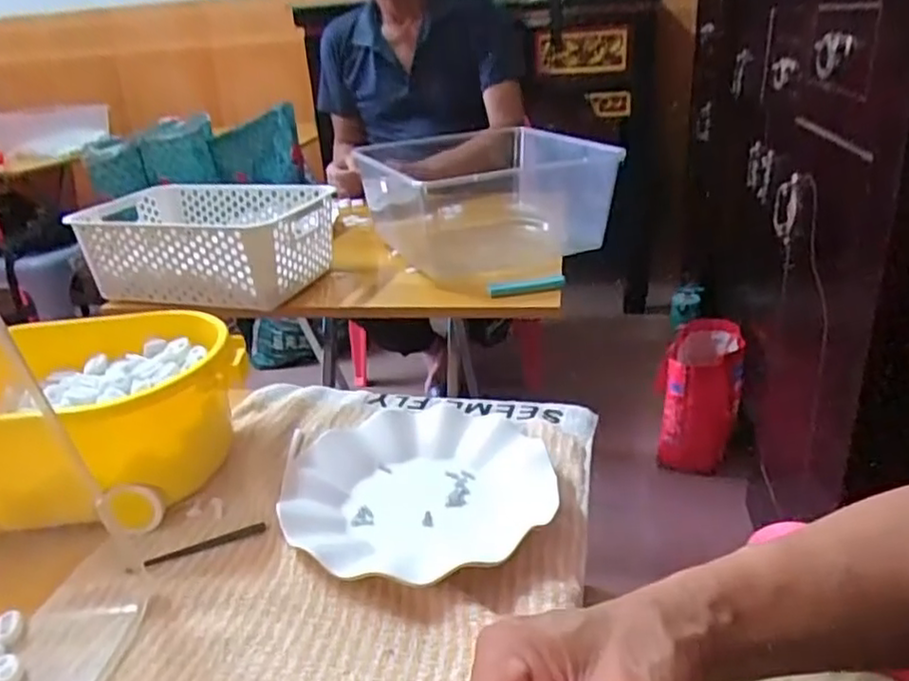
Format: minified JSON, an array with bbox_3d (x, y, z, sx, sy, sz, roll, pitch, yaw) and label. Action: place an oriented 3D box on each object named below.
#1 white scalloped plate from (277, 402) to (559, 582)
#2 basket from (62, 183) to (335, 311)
[{"bbox_3d":[-0.025,0.101,0.485,0.182,0.023,0.191,-3,25,2],"label":"white scalloped plate"},{"bbox_3d":[-0.328,-0.134,0.951,0.302,0.112,0.211,5,26,18],"label":"basket"}]

